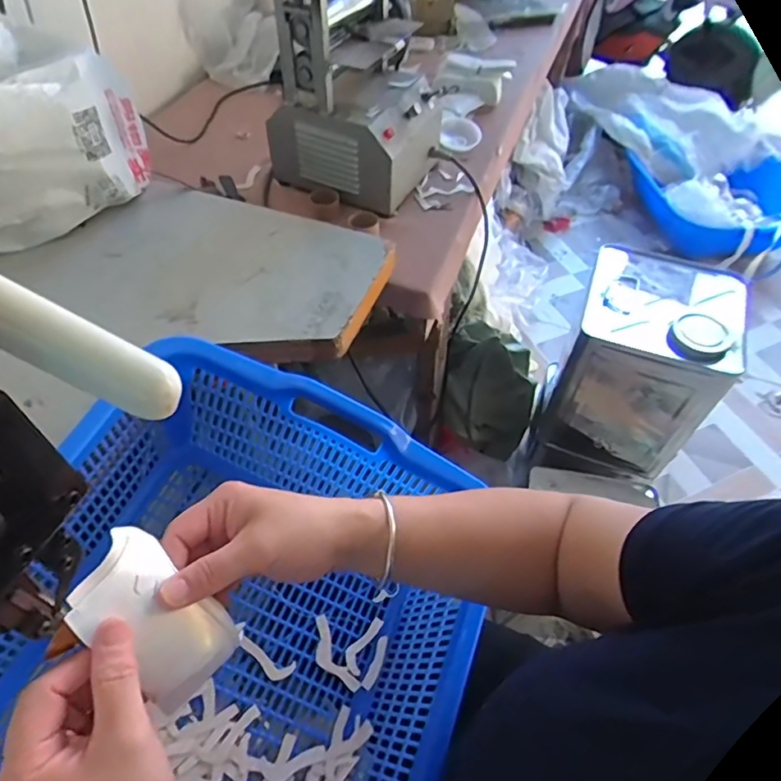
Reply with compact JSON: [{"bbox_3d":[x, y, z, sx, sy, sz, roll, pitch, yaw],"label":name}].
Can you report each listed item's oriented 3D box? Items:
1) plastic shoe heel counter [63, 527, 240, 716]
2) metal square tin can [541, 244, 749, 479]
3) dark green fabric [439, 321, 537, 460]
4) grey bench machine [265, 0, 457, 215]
[{"bbox_3d":[-0.128,0.127,0.300,0.014,0.097,0.058,-20,22,37],"label":"plastic shoe heel counter"},{"bbox_3d":[0.420,-0.040,0.942,0.230,0.337,0.214,21,55,14],"label":"metal square tin can"},{"bbox_3d":[0.204,0.026,1.151,0.189,0.307,0.149,22,55,14],"label":"dark green fabric"},{"bbox_3d":[-0.037,-0.435,0.758,0.195,0.278,0.211,34,59,22],"label":"grey bench machine"}]

